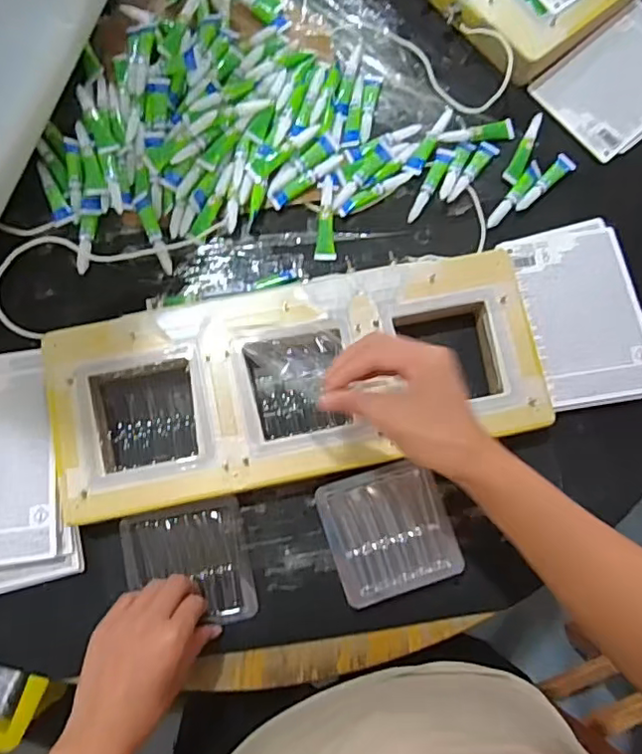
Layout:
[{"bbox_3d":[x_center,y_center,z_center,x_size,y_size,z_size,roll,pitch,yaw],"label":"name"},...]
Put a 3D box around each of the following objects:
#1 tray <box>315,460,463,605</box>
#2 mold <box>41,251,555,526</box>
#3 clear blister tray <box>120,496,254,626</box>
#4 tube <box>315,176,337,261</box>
[{"bbox_3d":[0.059,0.135,0.509,0.104,0.028,0.106,-17,79,-6],"label":"tray"},{"bbox_3d":[-0.017,0.001,0.505,0.420,0.018,0.175,-13,79,-6],"label":"mold"},{"bbox_3d":[-0.114,0.163,0.496,0.102,0.013,0.100,-11,79,-4],"label":"clear blister tray"},{"bbox_3d":[0.005,-0.156,0.570,0.020,0.012,0.083,1,77,-2],"label":"tube"}]

